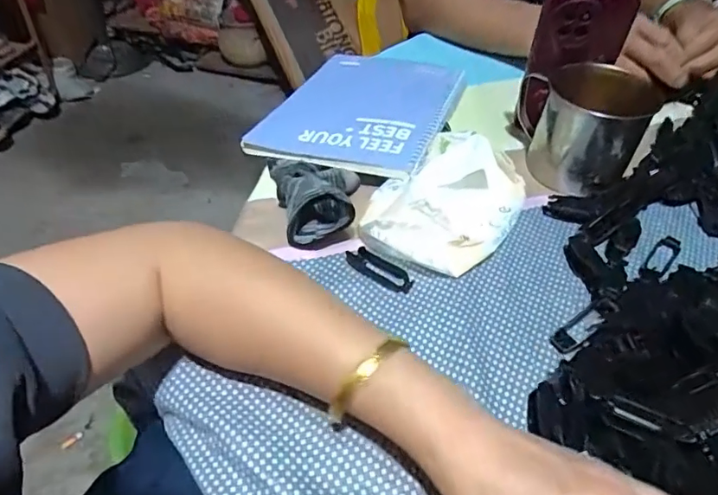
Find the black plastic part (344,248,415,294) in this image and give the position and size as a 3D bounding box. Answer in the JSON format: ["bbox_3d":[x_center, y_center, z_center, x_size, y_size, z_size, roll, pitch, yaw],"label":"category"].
[{"bbox_3d":[0.016,0.017,0.392,0.055,0.010,0.020,24,48,20],"label":"black plastic part"}]

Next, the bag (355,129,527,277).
[{"bbox_3d":[0.072,-0.038,0.425,0.111,0.053,0.149,31,51,25],"label":"bag"}]

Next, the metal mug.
[{"bbox_3d":[0.209,-0.109,0.473,0.078,0.092,0.097,-2,45,-5],"label":"metal mug"}]

